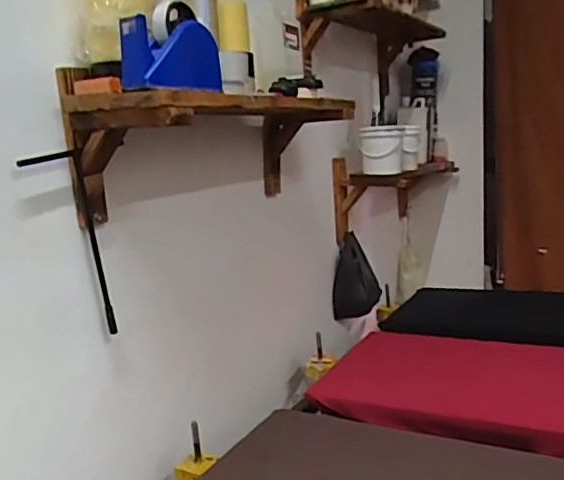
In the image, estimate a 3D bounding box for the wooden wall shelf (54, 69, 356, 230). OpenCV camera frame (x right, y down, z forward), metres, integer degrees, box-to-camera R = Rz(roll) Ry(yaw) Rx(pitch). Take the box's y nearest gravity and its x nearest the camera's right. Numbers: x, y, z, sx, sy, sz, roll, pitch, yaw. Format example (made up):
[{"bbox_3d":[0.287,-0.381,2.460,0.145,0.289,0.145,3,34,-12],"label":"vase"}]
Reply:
[{"bbox_3d":[-0.072,-0.174,1.054,0.223,0.209,0.619,4,12,31],"label":"wooden wall shelf"}]

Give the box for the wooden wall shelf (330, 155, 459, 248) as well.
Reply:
[{"bbox_3d":[0.365,-0.142,1.776,0.194,0.212,0.582,4,12,31],"label":"wooden wall shelf"}]

